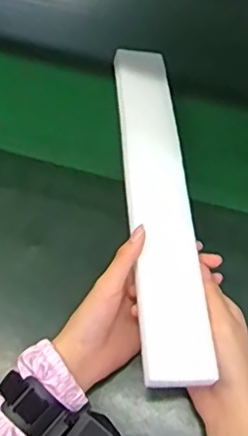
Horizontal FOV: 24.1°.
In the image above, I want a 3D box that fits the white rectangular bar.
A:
[{"bbox_3d":[0.029,-0.031,0.547,0.054,0.015,0.386,-6,53,1],"label":"white rectangular bar"}]

